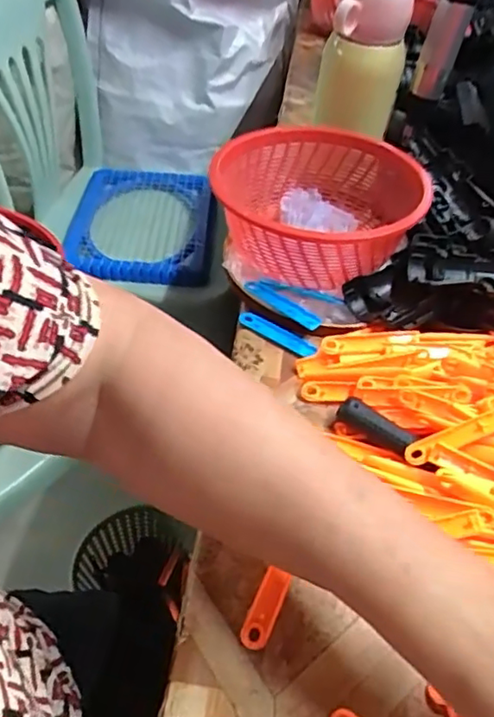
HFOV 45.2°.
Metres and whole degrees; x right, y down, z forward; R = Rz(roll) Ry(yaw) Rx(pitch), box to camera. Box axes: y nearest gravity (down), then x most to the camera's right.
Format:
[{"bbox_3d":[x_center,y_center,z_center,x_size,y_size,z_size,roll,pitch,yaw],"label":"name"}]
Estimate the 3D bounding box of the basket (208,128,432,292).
[{"bbox_3d":[0.062,-0.139,0.534,0.175,0.073,0.188,17,46,11],"label":"basket"}]

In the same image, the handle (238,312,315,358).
[{"bbox_3d":[0.025,-0.020,0.482,0.071,0.008,0.013,29,50,22],"label":"handle"}]

